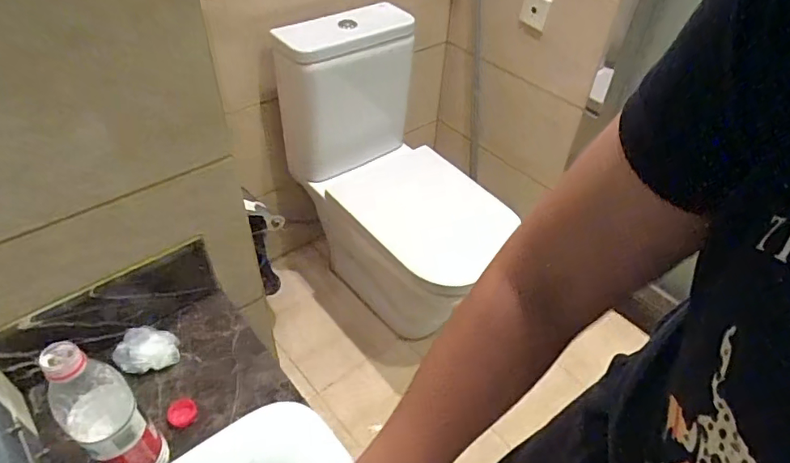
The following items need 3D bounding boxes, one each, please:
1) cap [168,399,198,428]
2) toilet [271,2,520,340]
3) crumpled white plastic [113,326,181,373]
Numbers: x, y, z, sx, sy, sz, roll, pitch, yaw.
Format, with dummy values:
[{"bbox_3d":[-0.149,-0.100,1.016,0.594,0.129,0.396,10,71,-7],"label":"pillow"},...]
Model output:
[{"bbox_3d":[-0.264,0.226,0.632,0.035,0.014,0.033,1,43,-1],"label":"cap"},{"bbox_3d":[-0.004,-0.136,1.399,0.365,0.777,0.614,-31,53,-31],"label":"toilet"},{"bbox_3d":[-0.333,0.153,0.682,0.075,0.032,0.066,-11,45,-15],"label":"crumpled white plastic"}]

